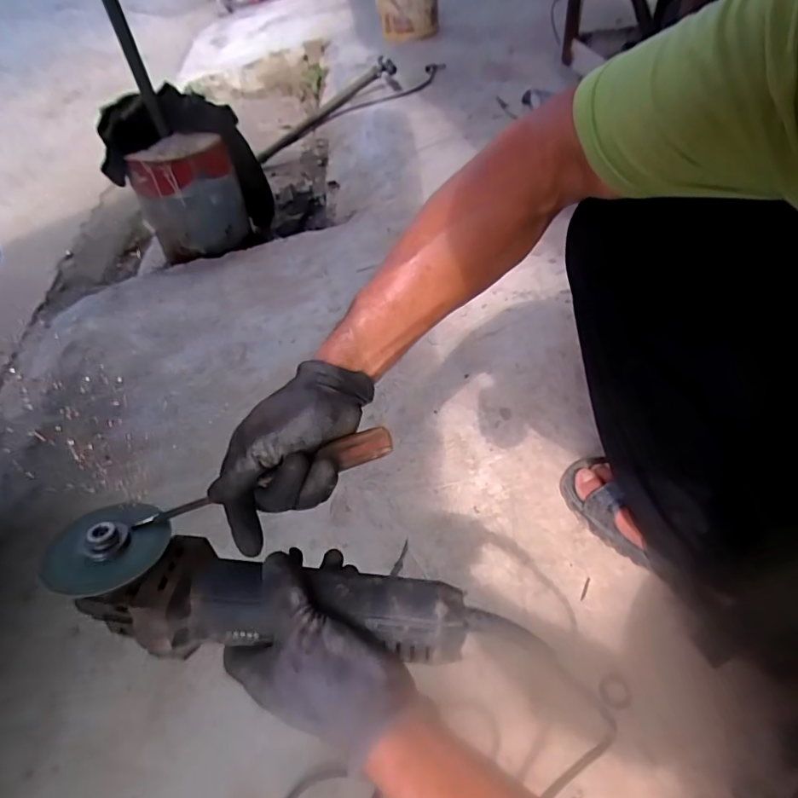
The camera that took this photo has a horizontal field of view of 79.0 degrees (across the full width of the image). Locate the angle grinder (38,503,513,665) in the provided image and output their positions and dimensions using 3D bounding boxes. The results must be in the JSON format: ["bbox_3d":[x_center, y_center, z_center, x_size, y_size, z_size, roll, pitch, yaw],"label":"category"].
[{"bbox_3d":[-0.081,0.135,0.340,0.295,0.065,0.075,6,48,0],"label":"angle grinder"}]

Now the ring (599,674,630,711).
[{"bbox_3d":[0.224,0.304,0.502,0.030,0.004,0.030,-1,47,1],"label":"ring"}]

